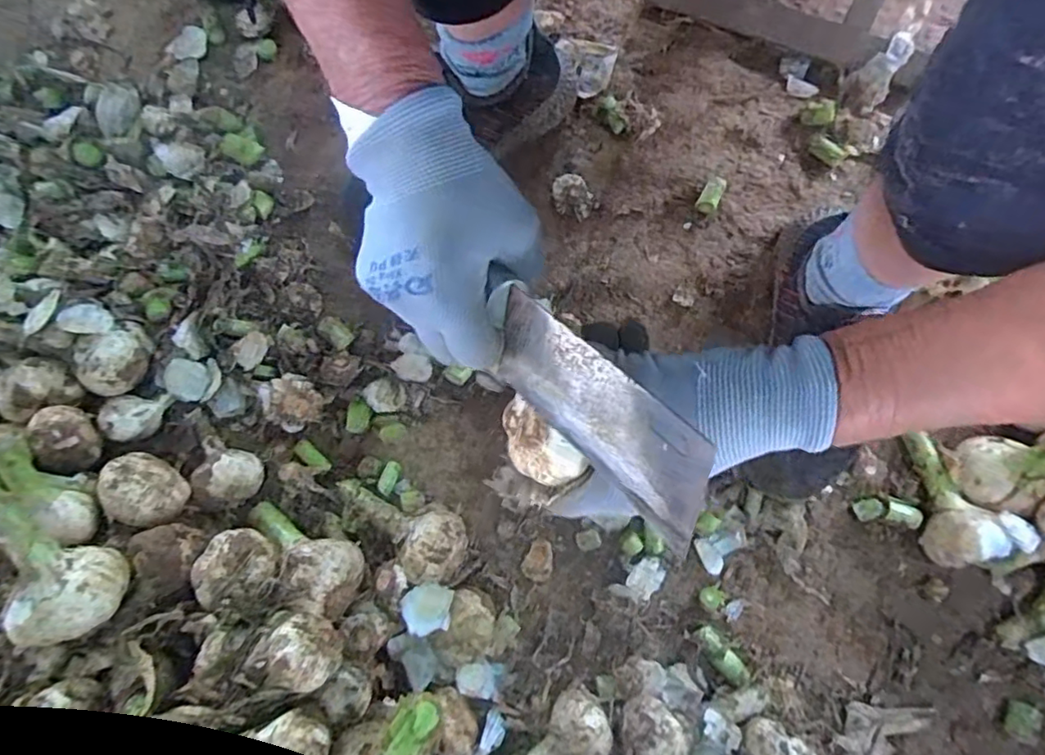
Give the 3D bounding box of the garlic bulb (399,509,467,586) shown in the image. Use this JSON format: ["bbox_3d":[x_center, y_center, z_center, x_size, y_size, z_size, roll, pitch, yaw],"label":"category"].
[{"bbox_3d":[-0.065,0.126,0.437,0.044,0.057,0.051,18,80,4],"label":"garlic bulb"}]

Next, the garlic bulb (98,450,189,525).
[{"bbox_3d":[-0.265,0.078,0.407,0.046,0.048,0.050,2,77,-1],"label":"garlic bulb"}]

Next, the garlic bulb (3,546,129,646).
[{"bbox_3d":[-0.265,0.128,0.345,0.049,0.052,0.048,0,77,-1],"label":"garlic bulb"}]

